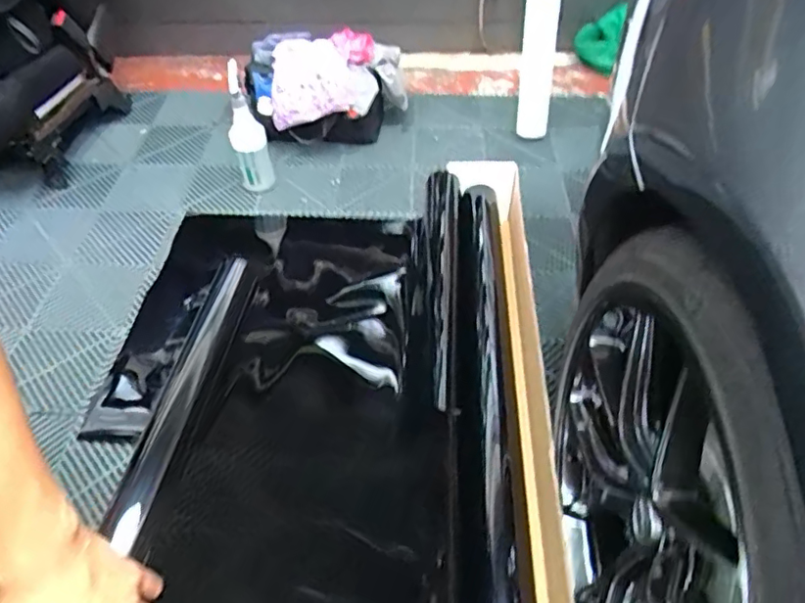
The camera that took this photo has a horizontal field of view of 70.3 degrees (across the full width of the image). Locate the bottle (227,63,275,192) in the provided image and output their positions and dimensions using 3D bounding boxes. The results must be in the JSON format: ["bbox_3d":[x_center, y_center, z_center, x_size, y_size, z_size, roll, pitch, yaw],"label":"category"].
[{"bbox_3d":[-0.392,-0.427,1.447,0.097,0.299,0.108,-9,47,-8],"label":"bottle"}]

